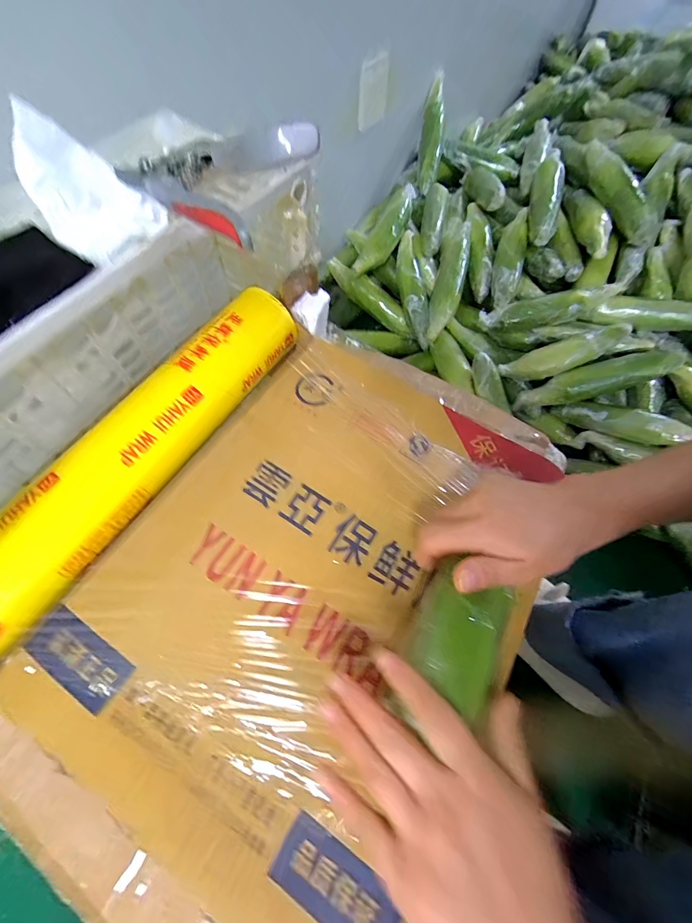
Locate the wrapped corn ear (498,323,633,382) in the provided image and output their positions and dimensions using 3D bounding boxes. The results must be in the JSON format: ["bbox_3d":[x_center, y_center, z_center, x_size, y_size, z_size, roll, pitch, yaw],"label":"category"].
[{"bbox_3d":[0.387,-0.192,0.628,0.223,0.044,0.048,-19,61,7],"label":"wrapped corn ear"}]

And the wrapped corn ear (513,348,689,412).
[{"bbox_3d":[0.455,-0.149,0.642,0.292,0.046,0.054,-16,61,6],"label":"wrapped corn ear"}]

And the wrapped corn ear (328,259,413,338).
[{"bbox_3d":[0.054,-0.347,0.759,0.227,0.053,0.054,38,65,-5],"label":"wrapped corn ear"}]

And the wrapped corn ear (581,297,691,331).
[{"bbox_3d":[0.548,-0.267,0.650,0.212,0.056,0.041,15,62,4],"label":"wrapped corn ear"}]

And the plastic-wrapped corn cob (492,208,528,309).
[{"bbox_3d":[0.322,-0.395,0.702,0.054,0.040,0.240,15,76,8],"label":"plastic-wrapped corn cob"}]

